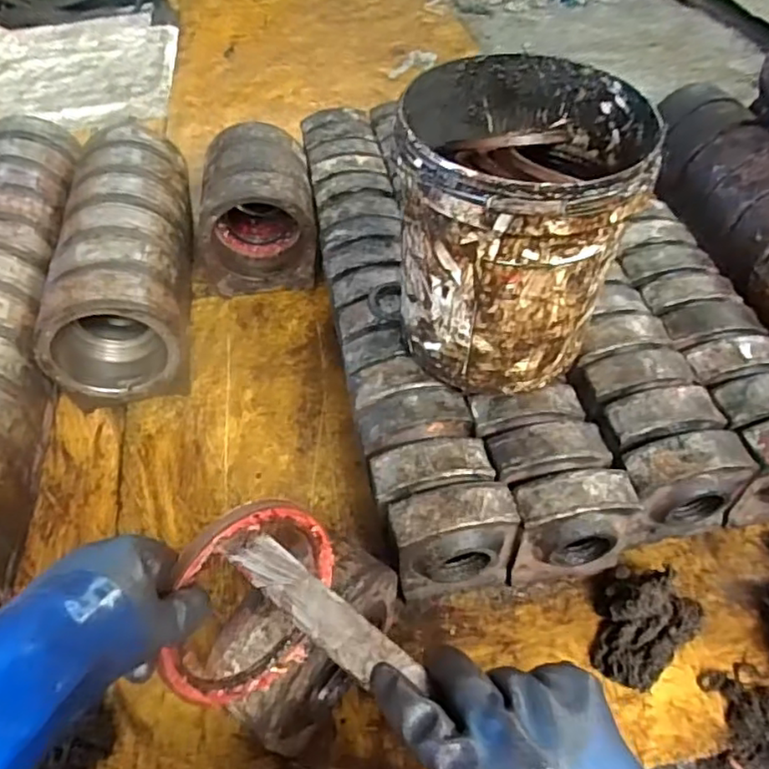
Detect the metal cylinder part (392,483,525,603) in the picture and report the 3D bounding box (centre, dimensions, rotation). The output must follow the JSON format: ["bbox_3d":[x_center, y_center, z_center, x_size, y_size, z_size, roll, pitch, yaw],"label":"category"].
[{"bbox_3d":[0.095,0.222,0.856,0.160,0.198,0.078,-8,49,-5],"label":"metal cylinder part"}]

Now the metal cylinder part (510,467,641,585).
[{"bbox_3d":[0.257,0.204,0.868,0.162,0.189,0.085,-11,50,-7],"label":"metal cylinder part"}]

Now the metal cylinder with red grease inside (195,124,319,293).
[{"bbox_3d":[-0.281,-0.364,1.304,0.261,0.233,0.262,-8,49,-5],"label":"metal cylinder with red grease inside"}]

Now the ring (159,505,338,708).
[{"bbox_3d":[-0.095,0.165,0.475,0.022,0.139,0.152,13,92,41],"label":"ring"}]

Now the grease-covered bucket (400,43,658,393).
[{"bbox_3d":[0.168,-0.179,0.842,0.288,0.358,0.345,4,49,5],"label":"grease-covered bucket"}]

